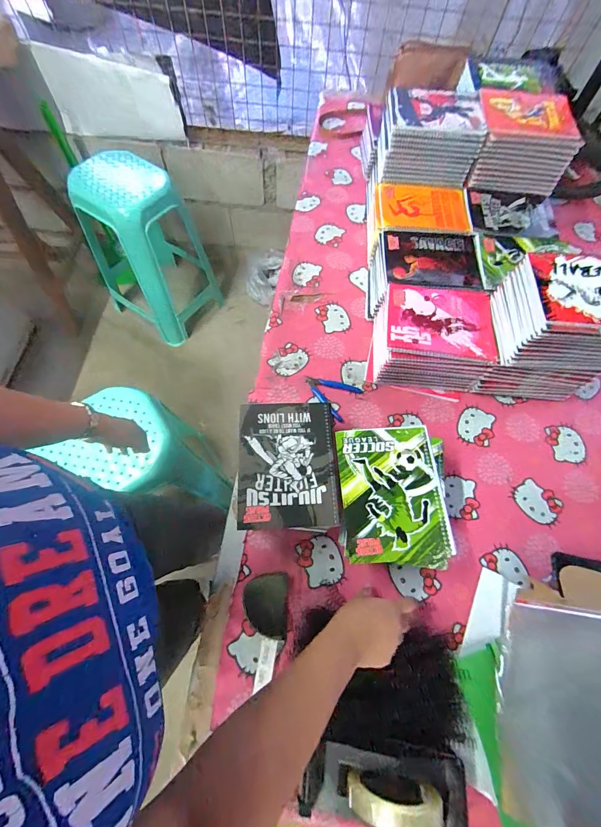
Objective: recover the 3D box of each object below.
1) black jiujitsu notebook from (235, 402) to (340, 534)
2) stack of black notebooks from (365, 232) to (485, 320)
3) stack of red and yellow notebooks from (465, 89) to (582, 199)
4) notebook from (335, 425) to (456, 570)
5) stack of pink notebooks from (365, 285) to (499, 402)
[{"bbox_3d":[-0.021,0.076,0.532,0.148,0.007,0.198,-1,66,-3],"label":"black jiujitsu notebook"},{"bbox_3d":[0.266,-0.304,0.770,0.212,0.120,0.169,7,66,0],"label":"stack of black notebooks"},{"bbox_3d":[0.507,-0.623,0.789,0.217,0.120,0.168,6,66,0],"label":"stack of red and yellow notebooks"},{"bbox_3d":[0.139,0.120,0.522,0.152,0.008,0.204,-1,66,-3],"label":"notebook"},{"bbox_3d":[0.263,-0.147,0.697,0.212,0.120,0.179,12,66,3],"label":"stack of pink notebooks"}]

